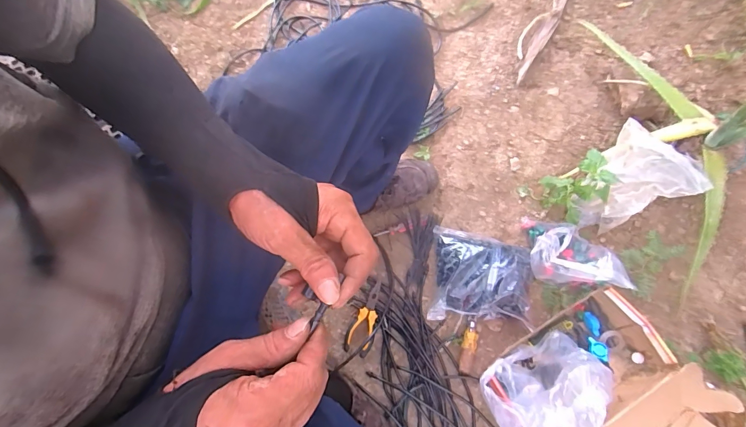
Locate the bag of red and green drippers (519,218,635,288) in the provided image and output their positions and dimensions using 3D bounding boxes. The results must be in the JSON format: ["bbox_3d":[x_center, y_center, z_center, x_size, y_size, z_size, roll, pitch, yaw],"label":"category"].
[{"bbox_3d":[0.383,0.070,0.729,0.166,0.139,0.132,10,76,3],"label":"bag of red and green drippers"}]

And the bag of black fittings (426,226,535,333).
[{"bbox_3d":[0.219,0.129,0.756,0.190,0.067,0.183,8,76,2],"label":"bag of black fittings"}]

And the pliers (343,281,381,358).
[{"bbox_3d":[-0.012,0.211,0.751,0.053,0.024,0.148,19,76,5],"label":"pliers"}]

